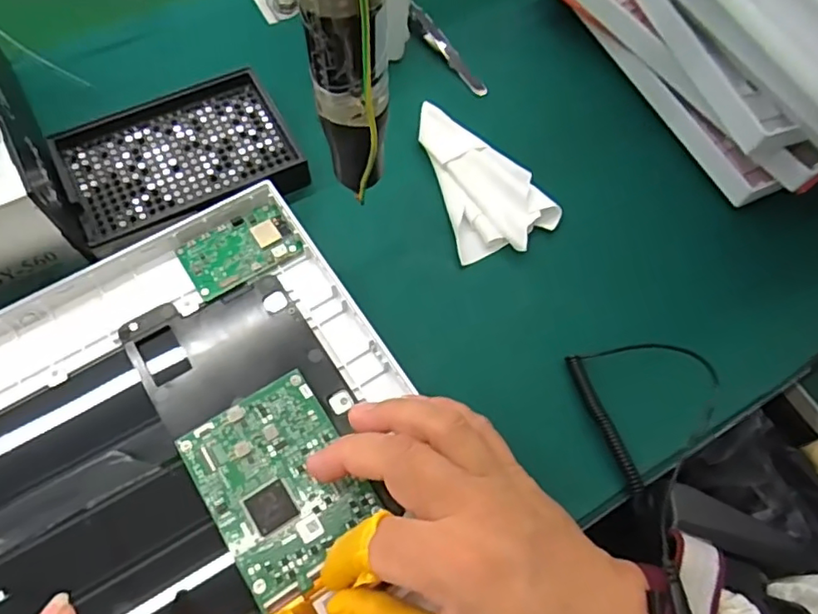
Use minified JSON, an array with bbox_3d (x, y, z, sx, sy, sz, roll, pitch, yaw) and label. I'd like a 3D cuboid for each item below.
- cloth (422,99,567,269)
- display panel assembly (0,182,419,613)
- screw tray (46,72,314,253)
[{"bbox_3d":[0.050,-0.086,0.385,0.065,0.012,0.111,-13,65,-9],"label":"cloth"},{"bbox_3d":[-0.138,0.096,0.279,0.301,0.028,0.249,-31,70,-13],"label":"display panel assembly"},{"bbox_3d":[-0.143,-0.097,0.369,0.134,0.017,0.103,-23,68,-14],"label":"screw tray"}]

